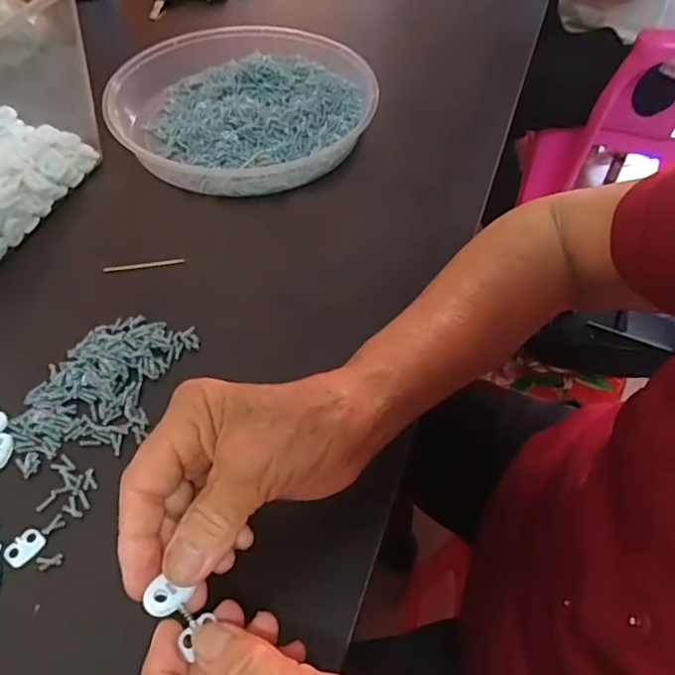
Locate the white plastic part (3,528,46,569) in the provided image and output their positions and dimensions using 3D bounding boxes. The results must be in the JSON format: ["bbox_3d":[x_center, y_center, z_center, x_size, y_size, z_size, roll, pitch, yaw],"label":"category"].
[{"bbox_3d":[-0.162,0.108,0.304,0.015,0.004,0.019,27,57,19],"label":"white plastic part"}]

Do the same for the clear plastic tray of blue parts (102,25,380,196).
[{"bbox_3d":[-0.080,-0.209,0.523,0.224,0.044,0.211,-14,53,-11],"label":"clear plastic tray of blue parts"}]

